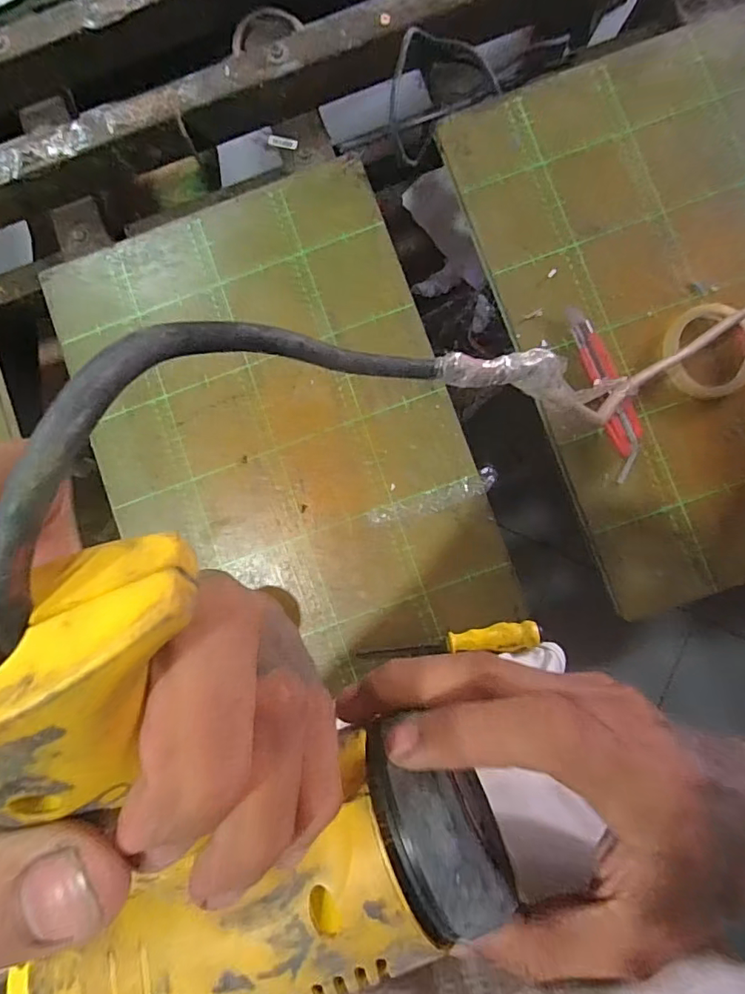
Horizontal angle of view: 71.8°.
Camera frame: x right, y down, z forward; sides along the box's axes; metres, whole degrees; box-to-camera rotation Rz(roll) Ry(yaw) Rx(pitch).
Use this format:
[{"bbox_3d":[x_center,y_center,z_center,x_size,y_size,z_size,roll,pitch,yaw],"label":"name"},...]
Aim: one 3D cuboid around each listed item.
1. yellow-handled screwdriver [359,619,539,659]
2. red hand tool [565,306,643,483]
[{"bbox_3d":[0.079,0.151,0.541,0.185,0.028,0.026,-6,86,4],"label":"yellow-handled screwdriver"},{"bbox_3d":[0.254,-0.117,0.549,0.039,0.018,0.189,-20,85,3],"label":"red hand tool"}]

